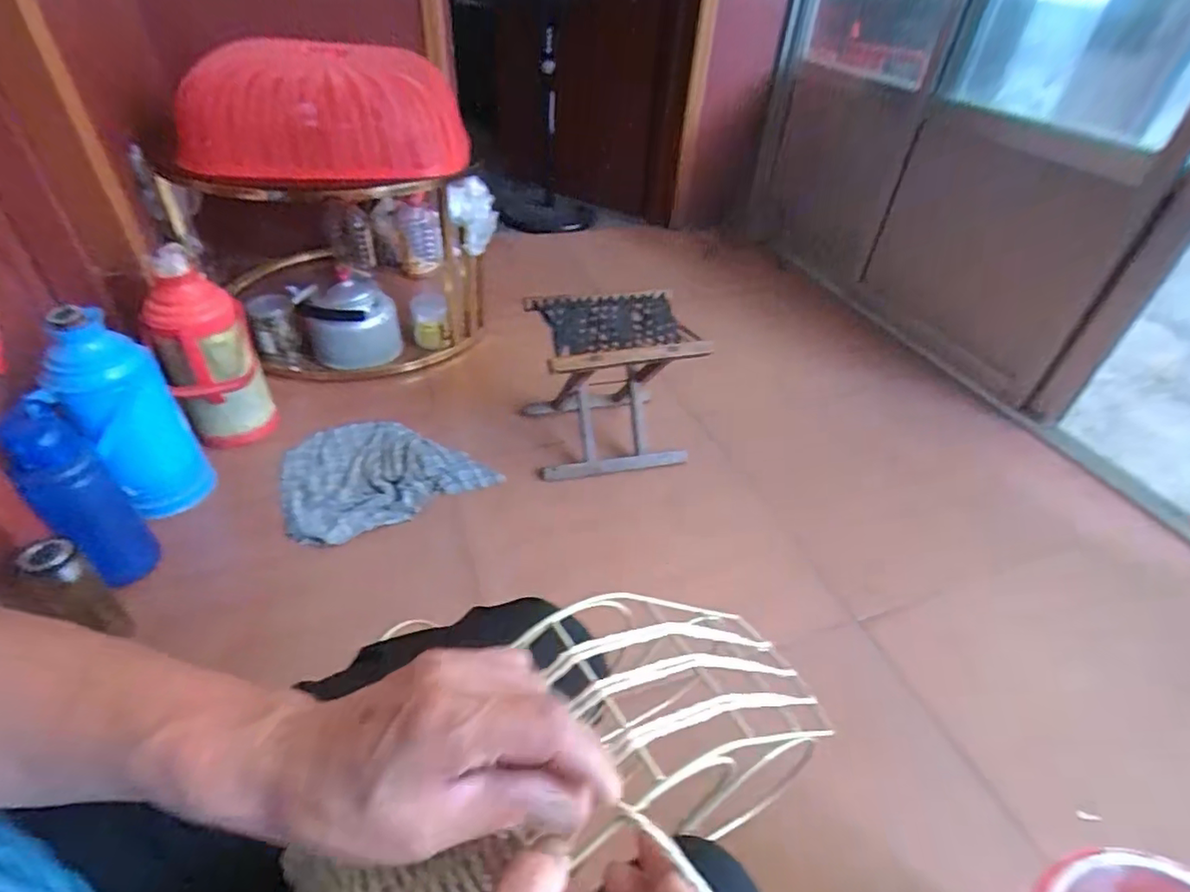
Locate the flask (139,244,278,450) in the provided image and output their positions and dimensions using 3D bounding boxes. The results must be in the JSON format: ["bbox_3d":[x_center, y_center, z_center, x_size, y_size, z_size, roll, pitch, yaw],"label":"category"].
[{"bbox_3d":[-0.755,-0.168,1.138,0.159,0.381,0.147,-20,46,-27],"label":"flask"}]

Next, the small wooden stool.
[{"bbox_3d":[0.027,-0.127,1.283,0.329,0.315,0.261,-6,41,-13],"label":"small wooden stool"}]

